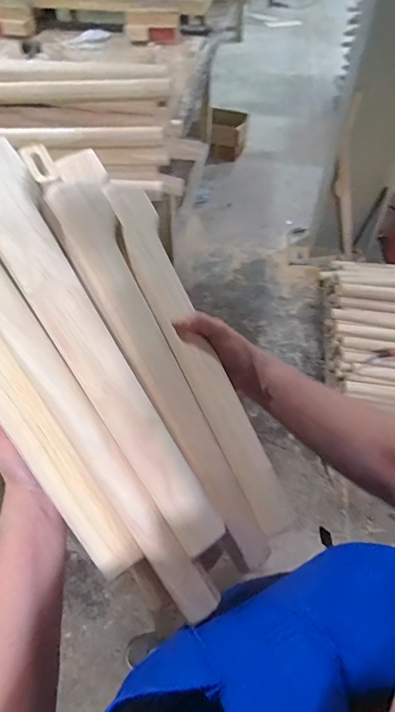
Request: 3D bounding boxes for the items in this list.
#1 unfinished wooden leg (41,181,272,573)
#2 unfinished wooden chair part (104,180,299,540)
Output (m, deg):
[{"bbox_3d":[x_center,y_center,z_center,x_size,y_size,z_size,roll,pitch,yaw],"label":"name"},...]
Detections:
[{"bbox_3d":[-0.041,-0.001,0.414,0.061,0.026,0.408,-25,79,-20],"label":"unfinished wooden leg"},{"bbox_3d":[-0.005,-0.017,0.442,0.052,0.020,0.403,-21,73,-17],"label":"unfinished wooden chair part"}]

